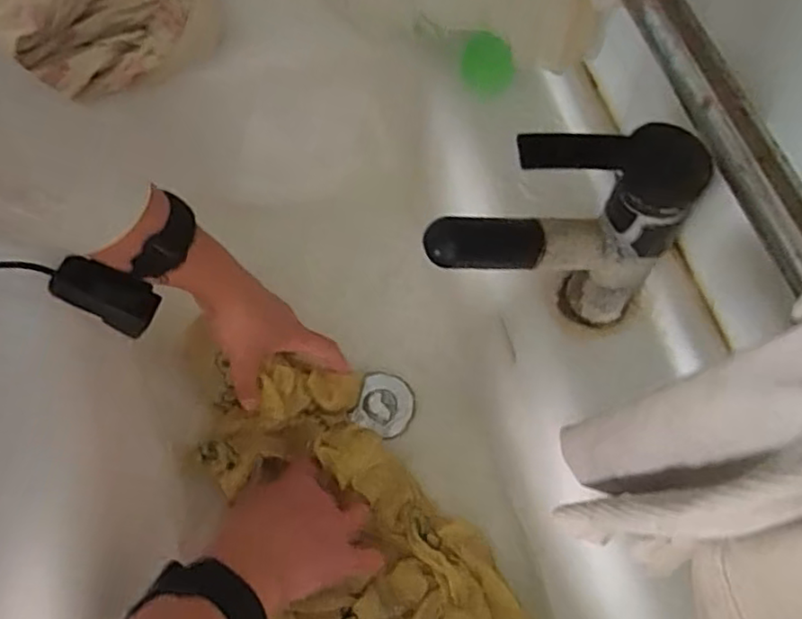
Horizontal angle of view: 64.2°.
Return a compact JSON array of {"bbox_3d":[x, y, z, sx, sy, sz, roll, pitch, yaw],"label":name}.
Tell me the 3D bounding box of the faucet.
[{"bbox_3d":[0.084,-0.034,0.379,0.146,0.162,0.045,-6,65,-4],"label":"faucet"}]

